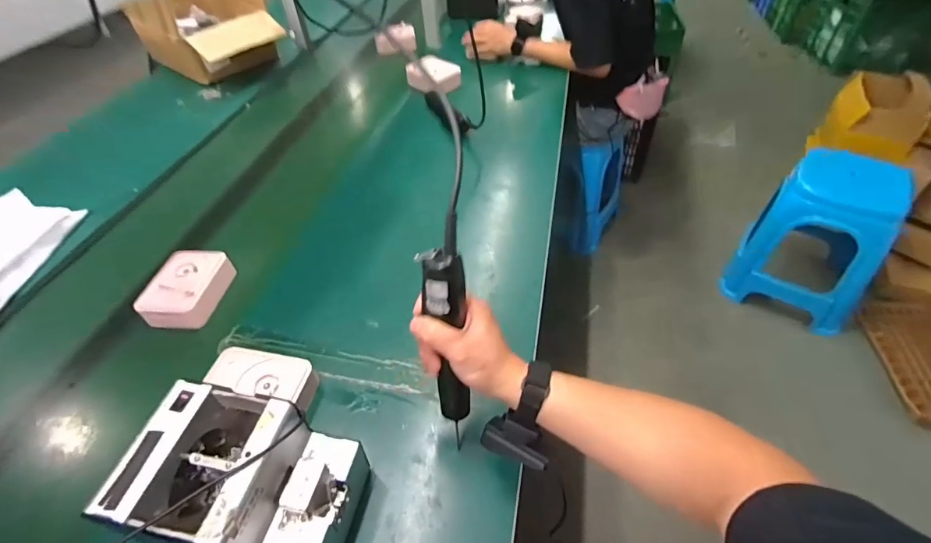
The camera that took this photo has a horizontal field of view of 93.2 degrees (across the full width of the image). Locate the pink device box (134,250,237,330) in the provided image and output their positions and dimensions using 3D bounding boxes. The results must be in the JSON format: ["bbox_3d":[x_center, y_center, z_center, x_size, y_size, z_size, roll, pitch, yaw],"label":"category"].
[{"bbox_3d":[-0.448,0.028,0.707,0.093,0.055,0.135,3,47,7],"label":"pink device box"}]

